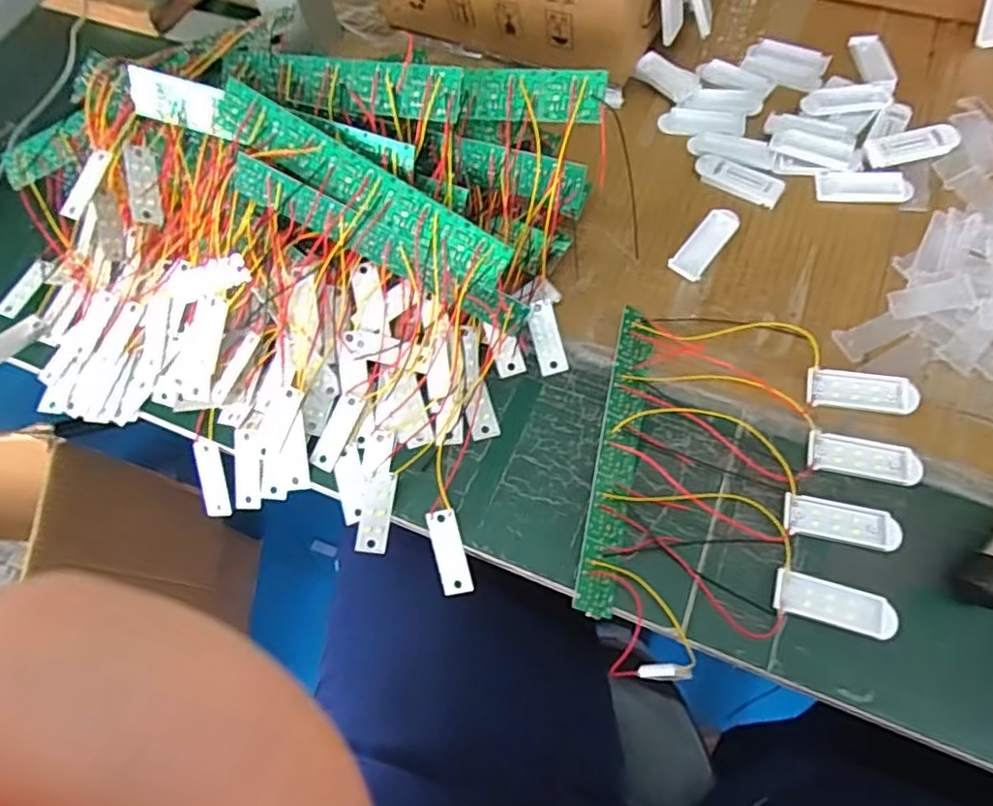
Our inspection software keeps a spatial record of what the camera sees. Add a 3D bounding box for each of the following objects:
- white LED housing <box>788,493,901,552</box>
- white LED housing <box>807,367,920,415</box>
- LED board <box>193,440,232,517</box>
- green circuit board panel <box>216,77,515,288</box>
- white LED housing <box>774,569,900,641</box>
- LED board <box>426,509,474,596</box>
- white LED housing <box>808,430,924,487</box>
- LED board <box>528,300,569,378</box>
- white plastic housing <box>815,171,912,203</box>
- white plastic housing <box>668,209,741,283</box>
[{"bbox_3d":[0.182,0.063,0.323,0.057,0.005,0.021,9,68,8],"label":"white LED housing"},{"bbox_3d":[0.206,-0.007,0.347,0.057,0.009,0.020,5,67,6],"label":"white LED housing"},{"bbox_3d":[-0.176,0.047,0.380,0.014,0.005,0.049,-16,101,-41],"label":"LED board"},{"bbox_3d":[-0.070,-0.113,0.327,0.169,0.005,0.028,31,99,-3],"label":"green circuit board panel"},{"bbox_3d":[0.169,0.101,0.307,0.057,0.007,0.021,14,68,9],"label":"white LED housing"},{"bbox_3d":[-0.026,0.082,0.336,0.017,0.004,0.047,-14,91,-4],"label":"LED board"},{"bbox_3d":[0.201,0.030,0.335,0.056,0.005,0.023,8,67,7],"label":"white LED housing"},{"bbox_3d":[0.031,-0.040,0.374,0.017,0.004,0.046,-12,83,-2],"label":"LED board"},{"bbox_3d":[0.239,-0.141,0.399,0.058,0.006,0.022,6,67,6],"label":"white plastic housing"},{"bbox_3d":[0.135,-0.103,0.394,0.021,0.009,0.056,35,73,17],"label":"white plastic housing"}]

